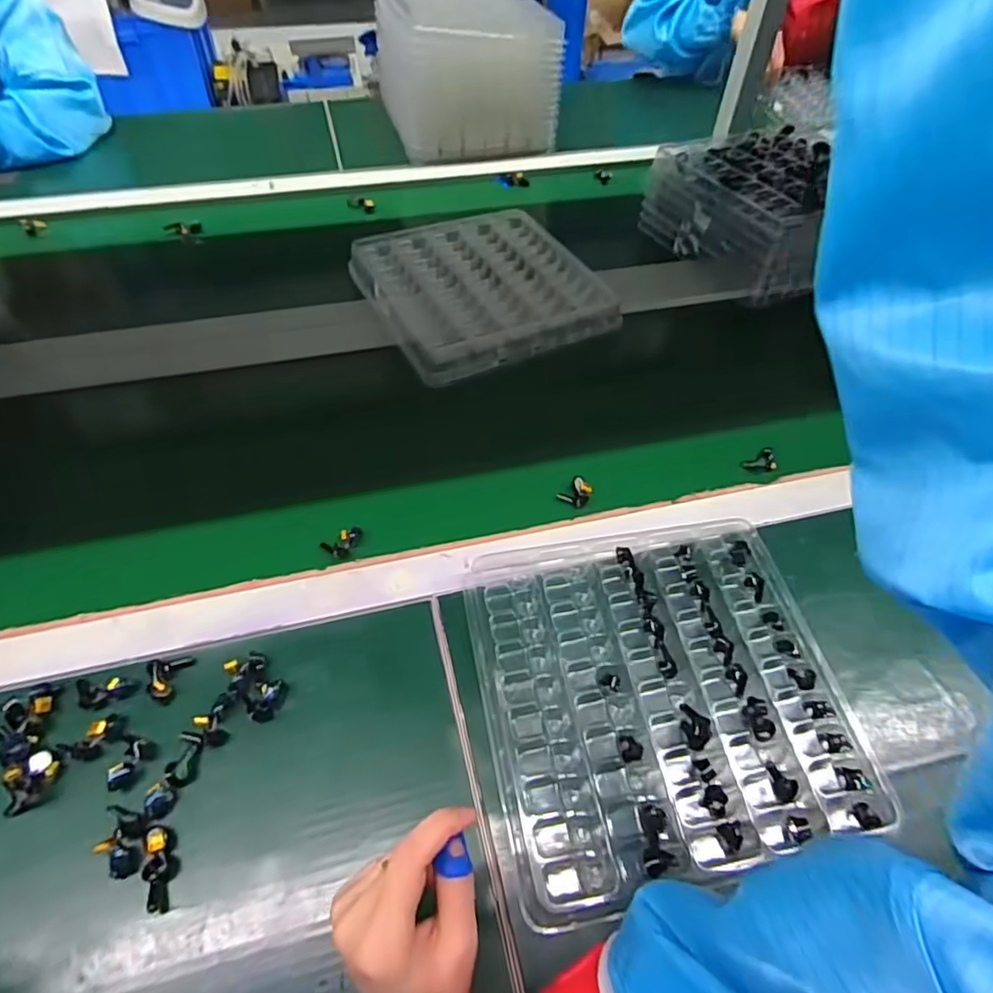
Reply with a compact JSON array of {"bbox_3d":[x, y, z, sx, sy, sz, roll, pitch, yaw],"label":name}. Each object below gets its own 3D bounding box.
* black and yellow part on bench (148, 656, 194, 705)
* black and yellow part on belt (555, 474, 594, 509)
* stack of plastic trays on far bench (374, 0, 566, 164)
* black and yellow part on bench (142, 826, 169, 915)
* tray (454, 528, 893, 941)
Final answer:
[{"bbox_3d":[-0.245,0.138,0.458,0.031,0.012,0.031,-12,54,-14],"label":"black and yellow part on bench"},{"bbox_3d":[0.079,-0.004,0.591,0.027,0.006,0.033,35,57,21],"label":"black and yellow part on belt"},{"bbox_3d":[-0.050,-0.704,1.011,0.242,0.202,0.232,-12,54,-14],"label":"stack of plastic trays on far bench"},{"bbox_3d":[-0.216,0.236,0.386,0.013,0.016,0.048,-15,55,-17],"label":"black and yellow part on bench"},{"bbox_3d":[0.126,0.141,0.465,0.258,0.032,0.264,-5,53,-10],"label":"tray"}]

